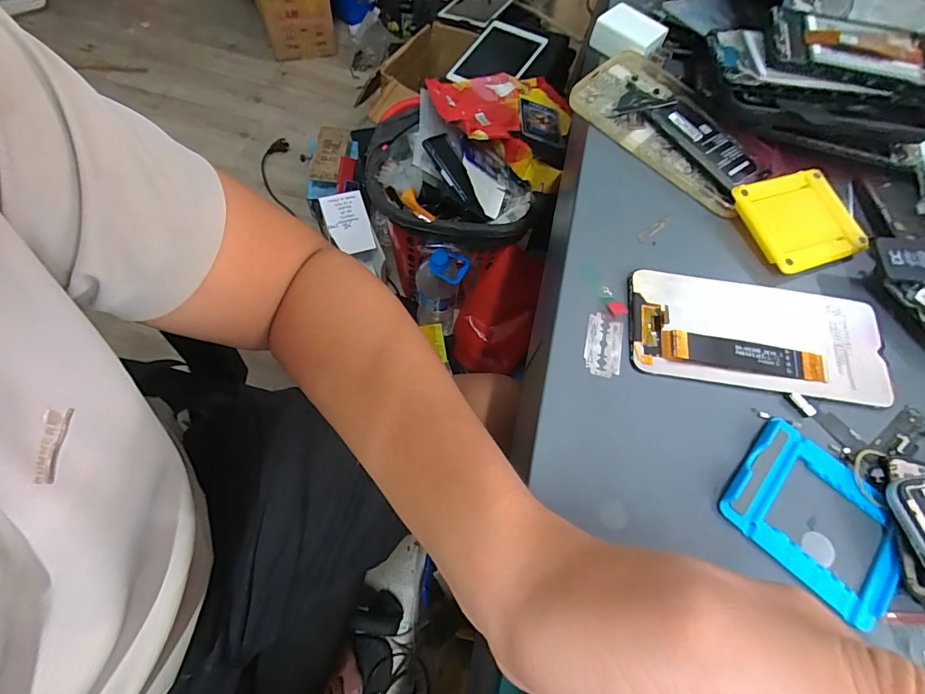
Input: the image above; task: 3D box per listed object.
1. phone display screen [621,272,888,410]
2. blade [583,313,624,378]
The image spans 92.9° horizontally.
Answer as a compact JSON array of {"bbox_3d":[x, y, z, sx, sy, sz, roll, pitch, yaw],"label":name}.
[{"bbox_3d":[0.180,-0.007,0.270,0.153,0.010,0.069,9,65,-2],"label":"phone display screen"},{"bbox_3d":[0.085,-0.001,0.266,0.022,0.004,0.039,12,68,3],"label":"blade"}]

